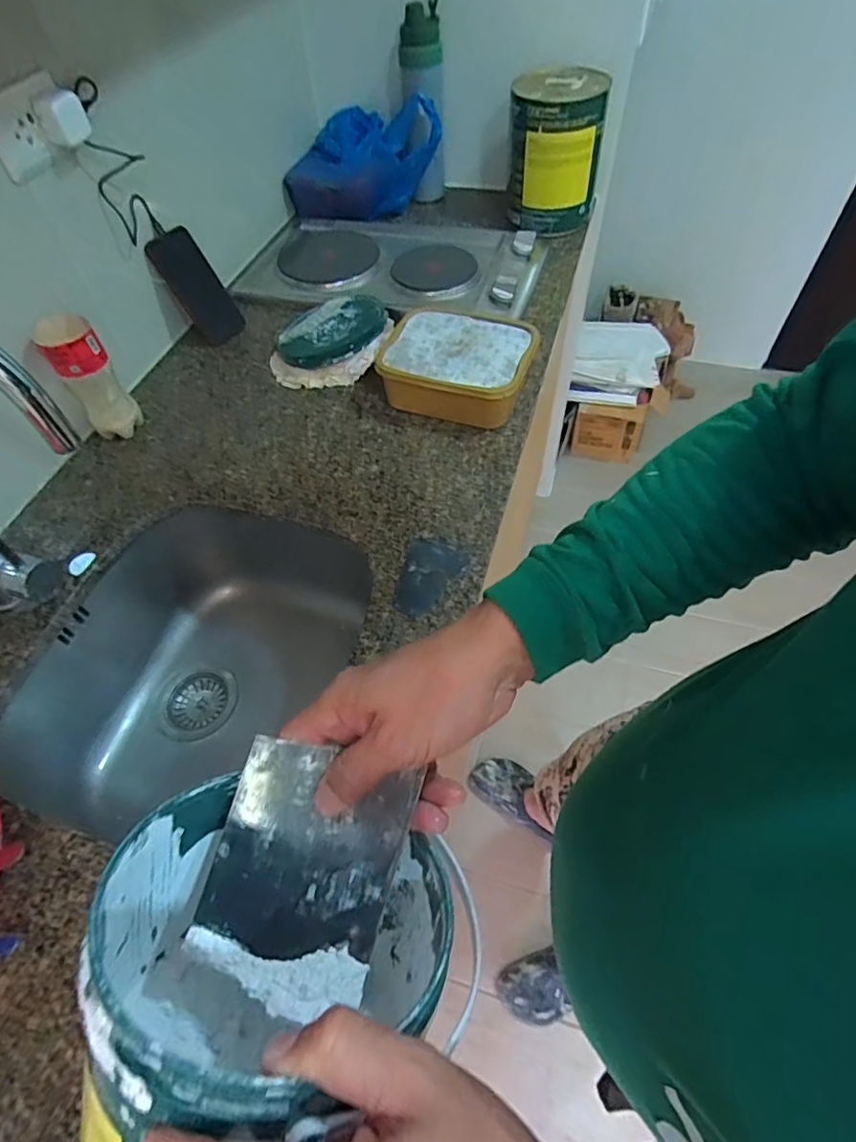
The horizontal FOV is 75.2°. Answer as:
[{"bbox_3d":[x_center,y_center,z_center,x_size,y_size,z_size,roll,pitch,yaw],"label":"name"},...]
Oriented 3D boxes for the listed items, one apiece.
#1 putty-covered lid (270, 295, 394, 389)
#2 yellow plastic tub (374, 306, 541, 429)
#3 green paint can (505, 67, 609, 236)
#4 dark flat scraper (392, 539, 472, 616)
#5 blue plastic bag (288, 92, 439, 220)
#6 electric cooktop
[{"bbox_3d":[-0.147,-0.364,0.852,0.174,0.052,0.192,8,57,9],"label":"putty-covered lid"},{"bbox_3d":[0.041,-0.288,0.783,0.202,0.070,0.159,16,58,14],"label":"yellow plastic tub"},{"bbox_3d":[0.226,-0.743,0.996,0.159,0.212,0.133,9,57,9],"label":"green paint can"},{"bbox_3d":[-0.003,0.007,0.624,0.068,0.004,0.098,20,59,16],"label":"dark flat scraper"},{"bbox_3d":[-0.123,-0.787,1.065,0.288,0.153,0.185,27,62,20],"label":"blue plastic bag"},{"bbox_3d":[-0.064,-0.568,0.991,0.512,0.036,0.303,12,57,11],"label":"electric cooktop"}]

